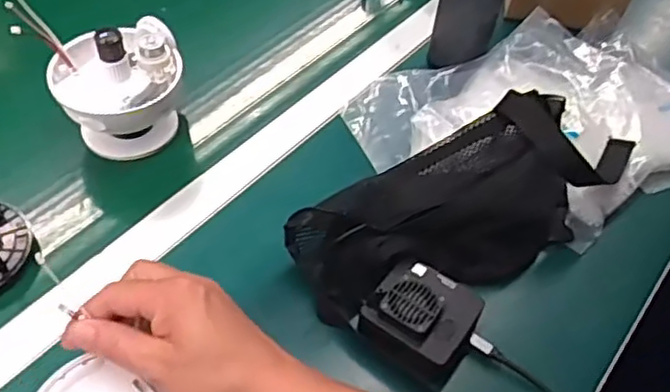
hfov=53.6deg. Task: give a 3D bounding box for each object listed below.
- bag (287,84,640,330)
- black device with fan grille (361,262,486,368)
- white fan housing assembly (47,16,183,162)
[{"bbox_3d":[0.121,0.000,0.566,0.316,0.091,0.116,-24,57,-22],"label":"bag"},{"bbox_3d":[0.070,0.092,0.524,0.077,0.043,0.072,34,57,21],"label":"black device with fan grille"},{"bbox_3d":[-0.203,-0.097,0.632,0.116,0.115,0.098,-16,55,-17],"label":"white fan housing assembly"}]

